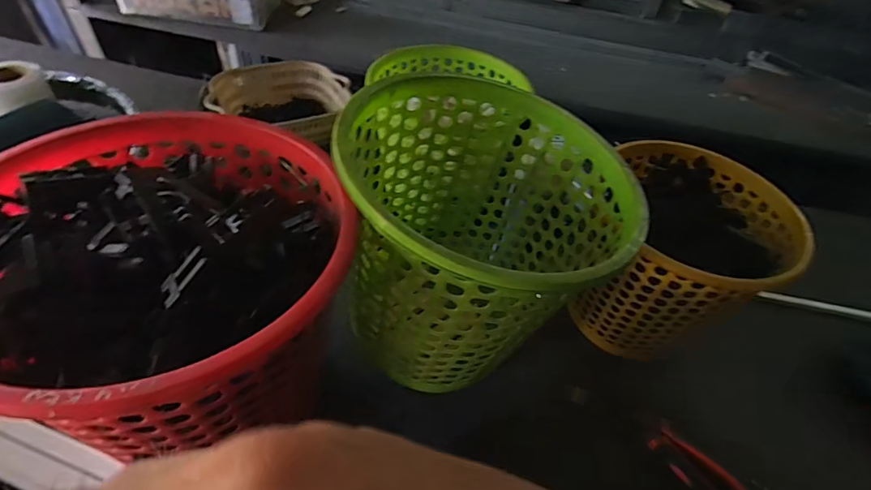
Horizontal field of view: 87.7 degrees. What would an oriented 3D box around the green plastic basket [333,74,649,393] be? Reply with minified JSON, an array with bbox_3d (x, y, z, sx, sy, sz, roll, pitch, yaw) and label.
[{"bbox_3d":[0.036,-0.004,0.420,0.236,0.216,0.241,-8,49,-14],"label":"green plastic basket"}]

